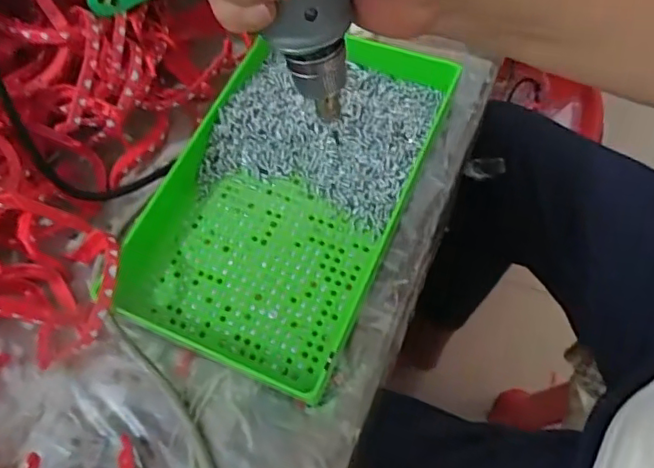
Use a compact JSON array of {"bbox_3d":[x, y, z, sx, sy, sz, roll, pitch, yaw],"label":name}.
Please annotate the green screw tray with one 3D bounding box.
[{"bbox_3d":[-0.025,-0.031,0.396,0.154,0.040,0.245,20,67,16],"label":"green screw tray"}]

